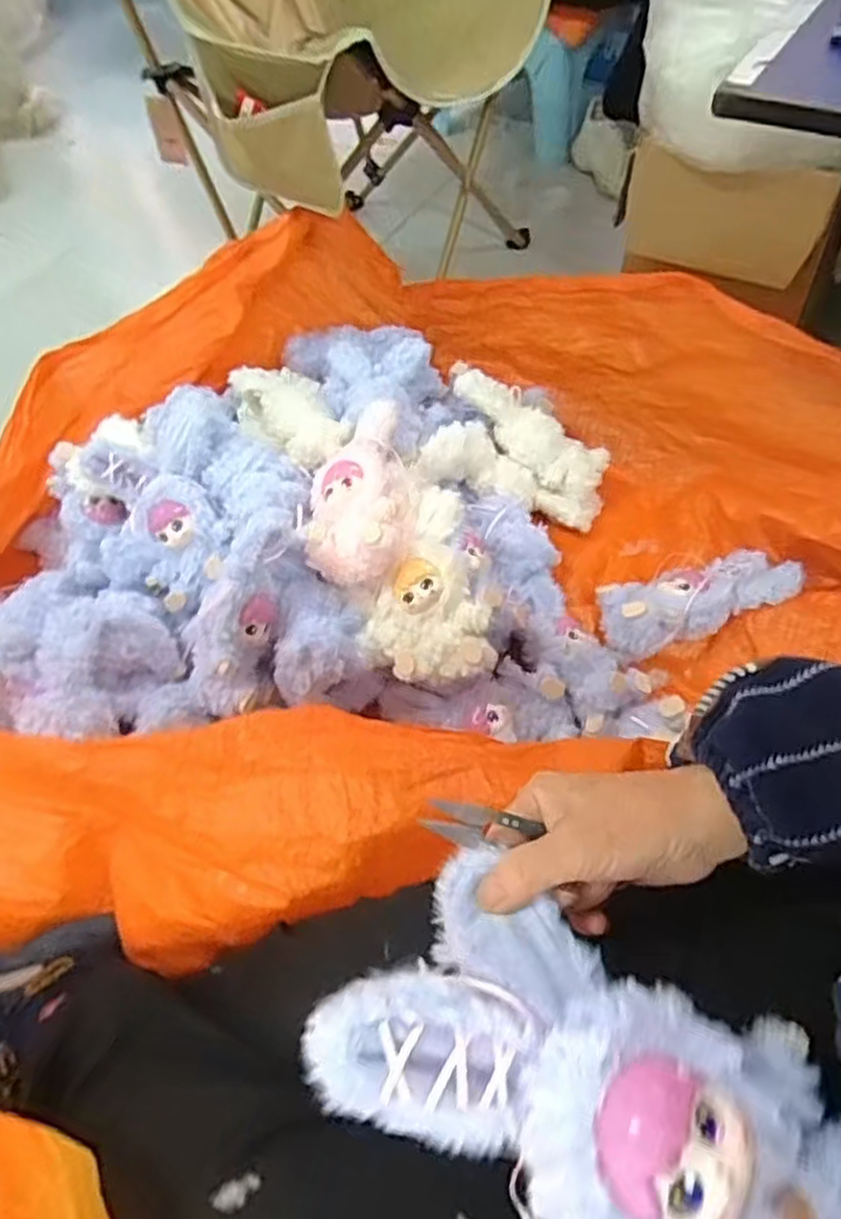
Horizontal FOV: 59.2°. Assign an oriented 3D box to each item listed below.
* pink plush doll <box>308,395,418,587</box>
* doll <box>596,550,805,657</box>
[{"bbox_3d":[-0.060,-0.134,0.807,0.112,0.064,0.228,6,56,9],"label":"pink plush doll"},{"bbox_3d":[0.317,-0.020,0.850,0.213,0.063,0.092,-16,56,-6],"label":"doll"}]

